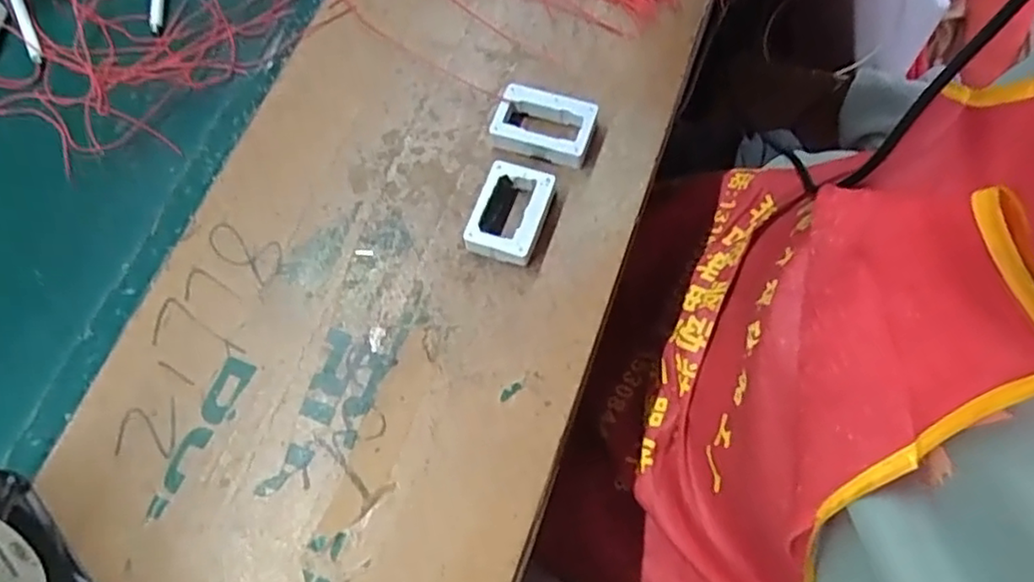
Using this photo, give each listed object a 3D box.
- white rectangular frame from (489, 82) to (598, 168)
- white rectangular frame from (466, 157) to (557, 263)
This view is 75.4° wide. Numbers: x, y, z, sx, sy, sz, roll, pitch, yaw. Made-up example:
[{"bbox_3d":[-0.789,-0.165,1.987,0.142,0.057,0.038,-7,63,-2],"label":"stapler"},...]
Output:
[{"bbox_3d":[0.017,-0.104,0.423,0.062,0.017,0.041,18,69,10],"label":"white rectangular frame"},{"bbox_3d":[-0.003,-0.047,0.402,0.039,0.018,0.061,17,69,10],"label":"white rectangular frame"}]

